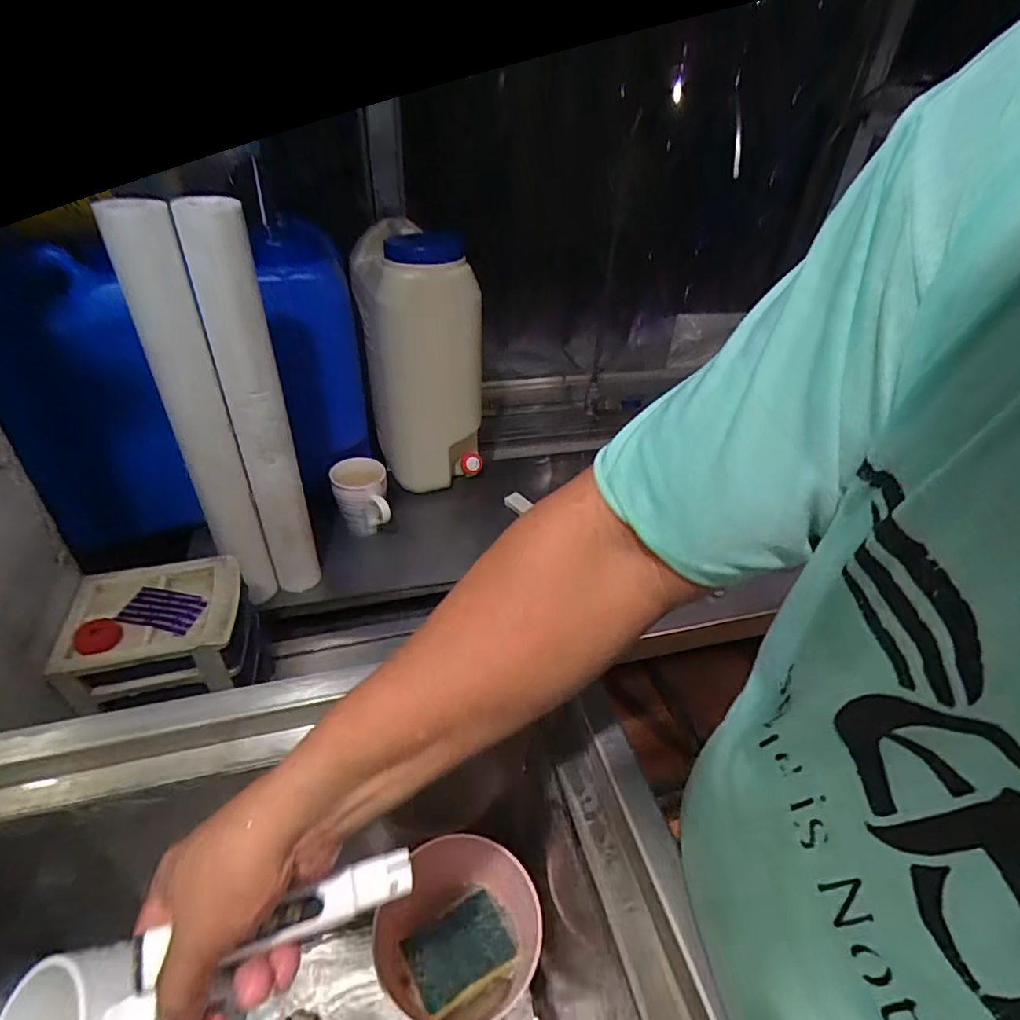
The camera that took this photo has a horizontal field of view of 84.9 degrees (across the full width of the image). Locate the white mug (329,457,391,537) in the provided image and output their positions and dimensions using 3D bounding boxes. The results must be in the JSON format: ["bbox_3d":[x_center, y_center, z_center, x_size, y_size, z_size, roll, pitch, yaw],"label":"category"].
[{"bbox_3d":[-0.242,-0.015,0.912,0.087,0.108,0.091,-6,38,-12],"label":"white mug"}]

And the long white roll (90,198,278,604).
[{"bbox_3d":[-0.356,-0.081,0.656,0.060,0.498,0.054,-18,42,-27],"label":"long white roll"}]

